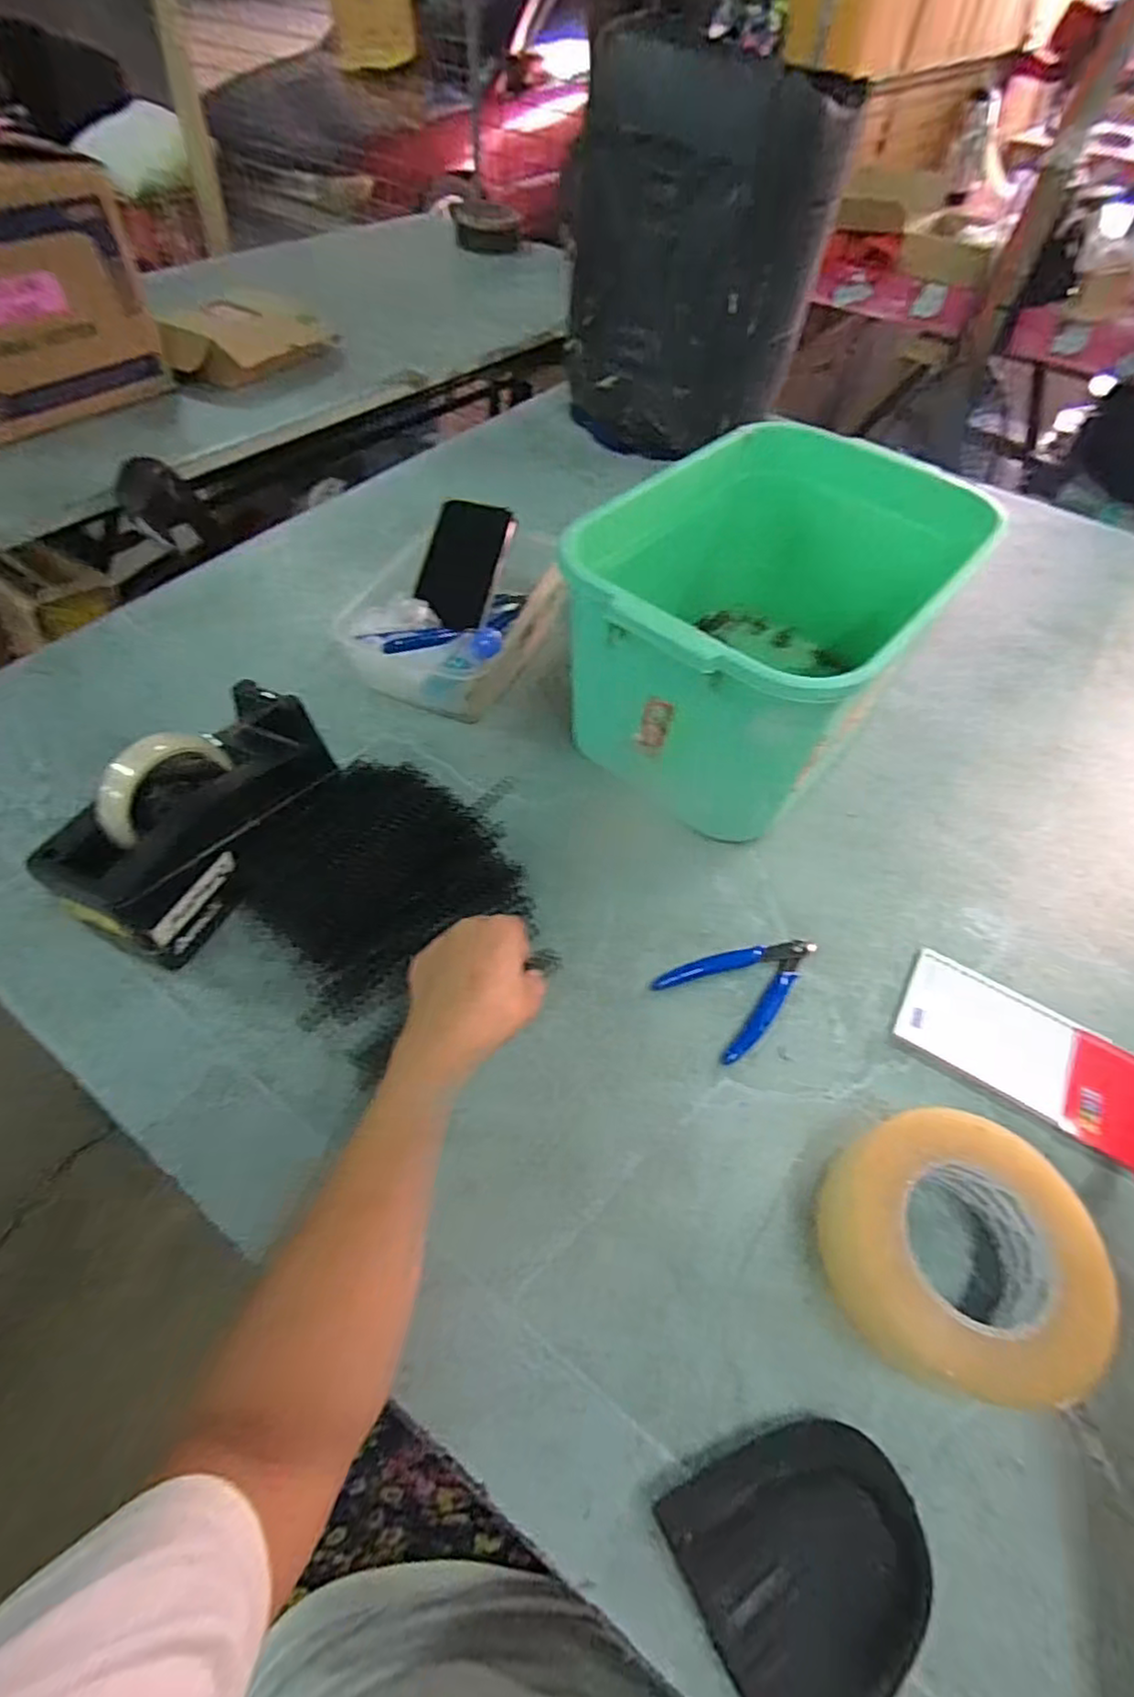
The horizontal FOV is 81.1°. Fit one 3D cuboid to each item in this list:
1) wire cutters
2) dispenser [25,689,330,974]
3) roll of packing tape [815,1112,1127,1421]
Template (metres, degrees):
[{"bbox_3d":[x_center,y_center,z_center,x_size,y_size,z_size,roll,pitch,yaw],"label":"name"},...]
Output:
[{"bbox_3d":[0.130,0.093,0.477,0.115,0.006,0.073,-30,63,-22],"label":"wire cutters"},{"bbox_3d":[-0.262,-0.035,0.473,0.076,0.095,0.205,23,57,11],"label":"dispenser"},{"bbox_3d":[0.209,0.218,0.359,0.125,0.064,0.123,2,56,-3],"label":"roll of packing tape"}]

